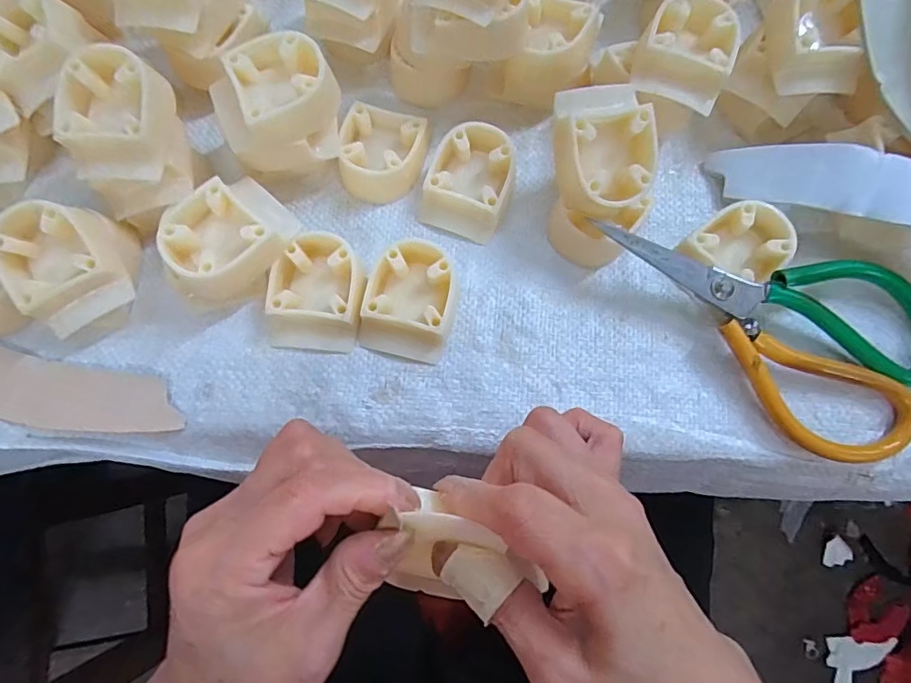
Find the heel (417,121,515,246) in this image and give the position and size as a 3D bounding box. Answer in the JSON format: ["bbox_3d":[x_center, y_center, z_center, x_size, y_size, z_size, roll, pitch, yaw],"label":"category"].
[{"bbox_3d":[0.009,-0.092,0.292,0.046,0.023,0.057,20,76,5],"label":"heel"}]

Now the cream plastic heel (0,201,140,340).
[{"bbox_3d":[-0.196,-0.036,0.261,0.049,0.044,0.053,0,75,0],"label":"cream plastic heel"}]

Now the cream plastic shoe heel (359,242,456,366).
[{"bbox_3d":[-0.023,-0.022,0.273,0.046,0.022,0.057,14,76,3],"label":"cream plastic shoe heel"}]

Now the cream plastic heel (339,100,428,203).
[{"bbox_3d":[-0.044,-0.109,0.297,0.048,0.021,0.049,17,76,4],"label":"cream plastic heel"}]

